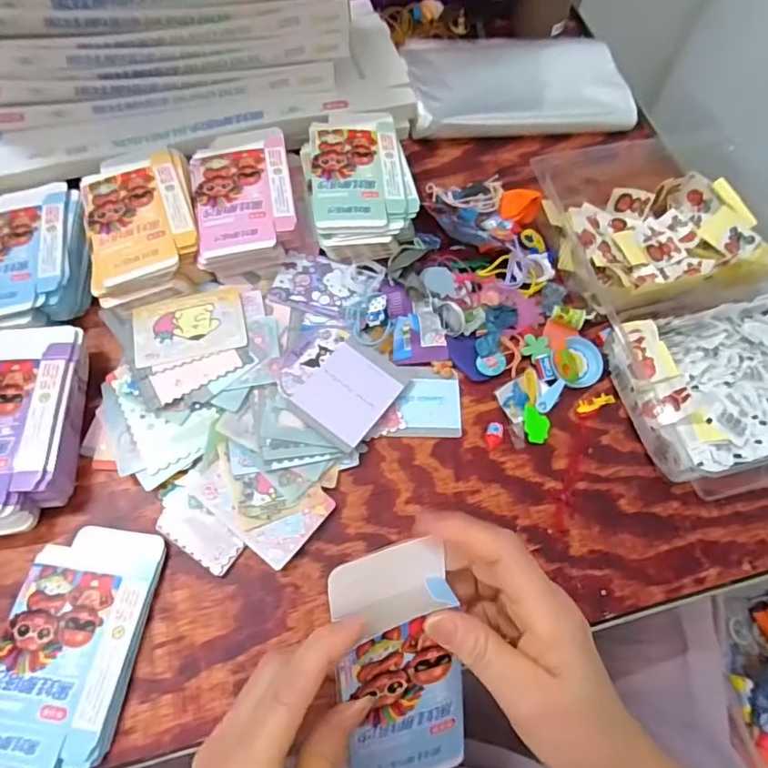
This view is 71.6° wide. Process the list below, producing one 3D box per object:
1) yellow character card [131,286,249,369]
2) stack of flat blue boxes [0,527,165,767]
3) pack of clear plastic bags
[{"bbox_3d":[-0.161,-0.048,0.442,0.088,0.004,0.063,-14,61,-8],"label":"yellow character card"},{"bbox_3d":[-0.206,0.173,0.348,0.087,0.019,0.152,8,65,2],"label":"stack of flat blue boxes"},{"bbox_3d":[0.150,-0.347,0.611,0.246,0.027,0.150,-7,66,-4],"label":"pack of clear plastic bags"}]

